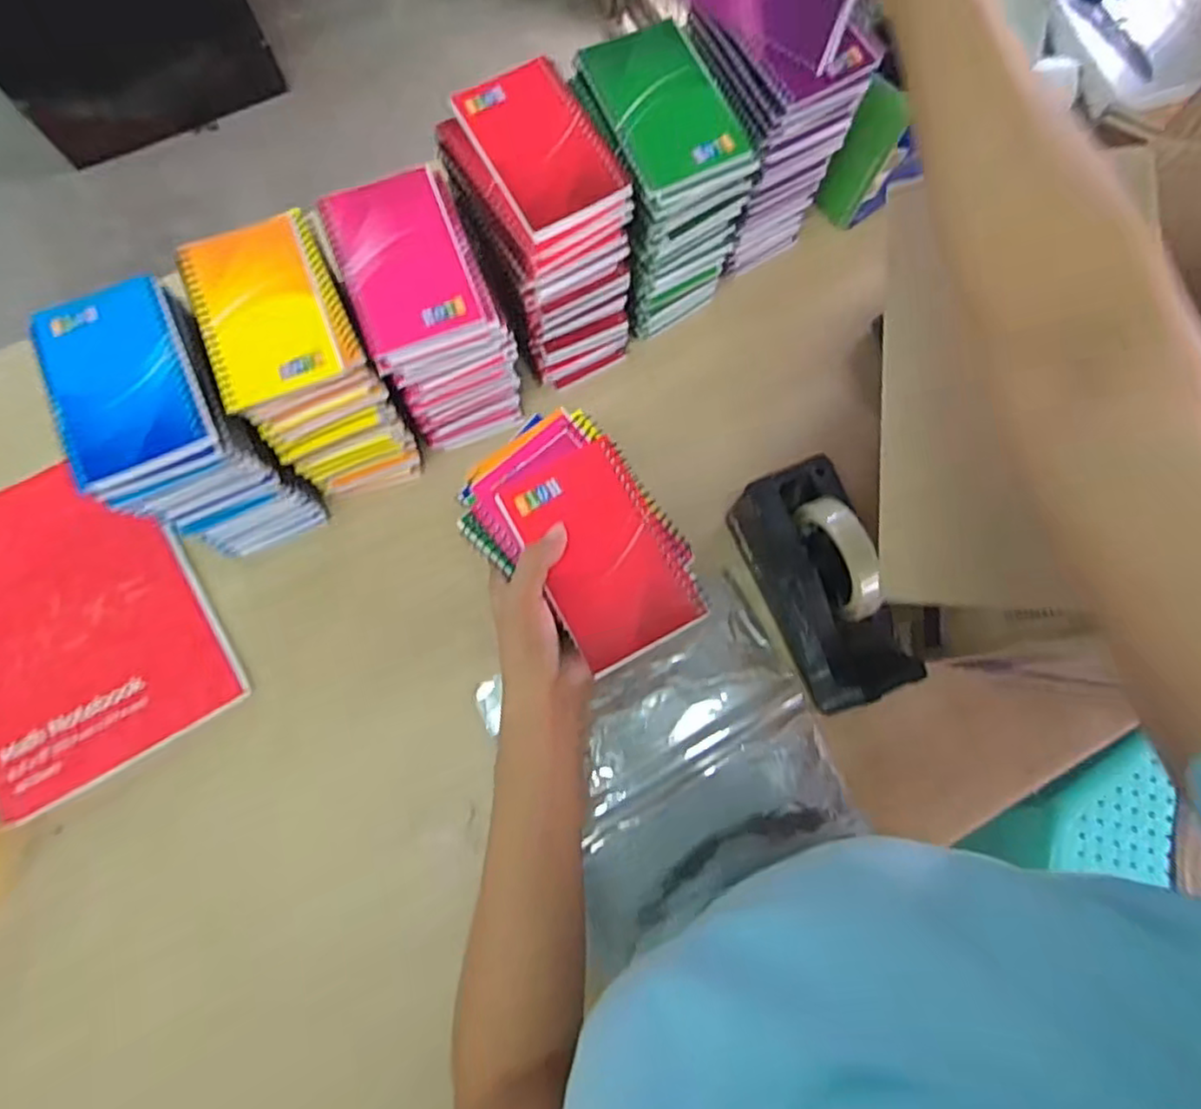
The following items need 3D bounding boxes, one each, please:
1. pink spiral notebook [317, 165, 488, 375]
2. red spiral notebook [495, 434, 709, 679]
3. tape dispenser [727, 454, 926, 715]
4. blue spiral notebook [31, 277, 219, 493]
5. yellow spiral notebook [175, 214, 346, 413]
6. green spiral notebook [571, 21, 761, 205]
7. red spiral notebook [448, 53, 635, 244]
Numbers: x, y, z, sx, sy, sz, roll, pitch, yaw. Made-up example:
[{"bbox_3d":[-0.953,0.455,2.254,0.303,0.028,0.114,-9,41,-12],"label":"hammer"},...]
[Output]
[{"bbox_3d":[-0.143,-0.213,0.482,0.085,0.009,0.135,-21,79,-5],"label":"pink spiral notebook"},{"bbox_3d":[0.000,-0.002,0.429,0.083,0.011,0.135,-28,80,-6],"label":"red spiral notebook"},{"bbox_3d":[0.193,0.028,0.566,0.081,0.121,0.209,-21,79,-5],"label":"tape dispenser"},{"bbox_3d":[-0.322,-0.117,0.447,0.090,0.013,0.133,-24,79,-6],"label":"blue spiral notebook"},{"bbox_3d":[-0.239,-0.173,0.469,0.083,0.010,0.132,-22,79,-5],"label":"yellow spiral notebook"},{"bbox_3d":[0.050,-0.336,0.504,0.091,0.015,0.135,-22,82,-2],"label":"green spiral notebook"},{"bbox_3d":[-0.045,-0.307,0.499,0.085,0.010,0.136,-28,80,-6],"label":"red spiral notebook"}]

